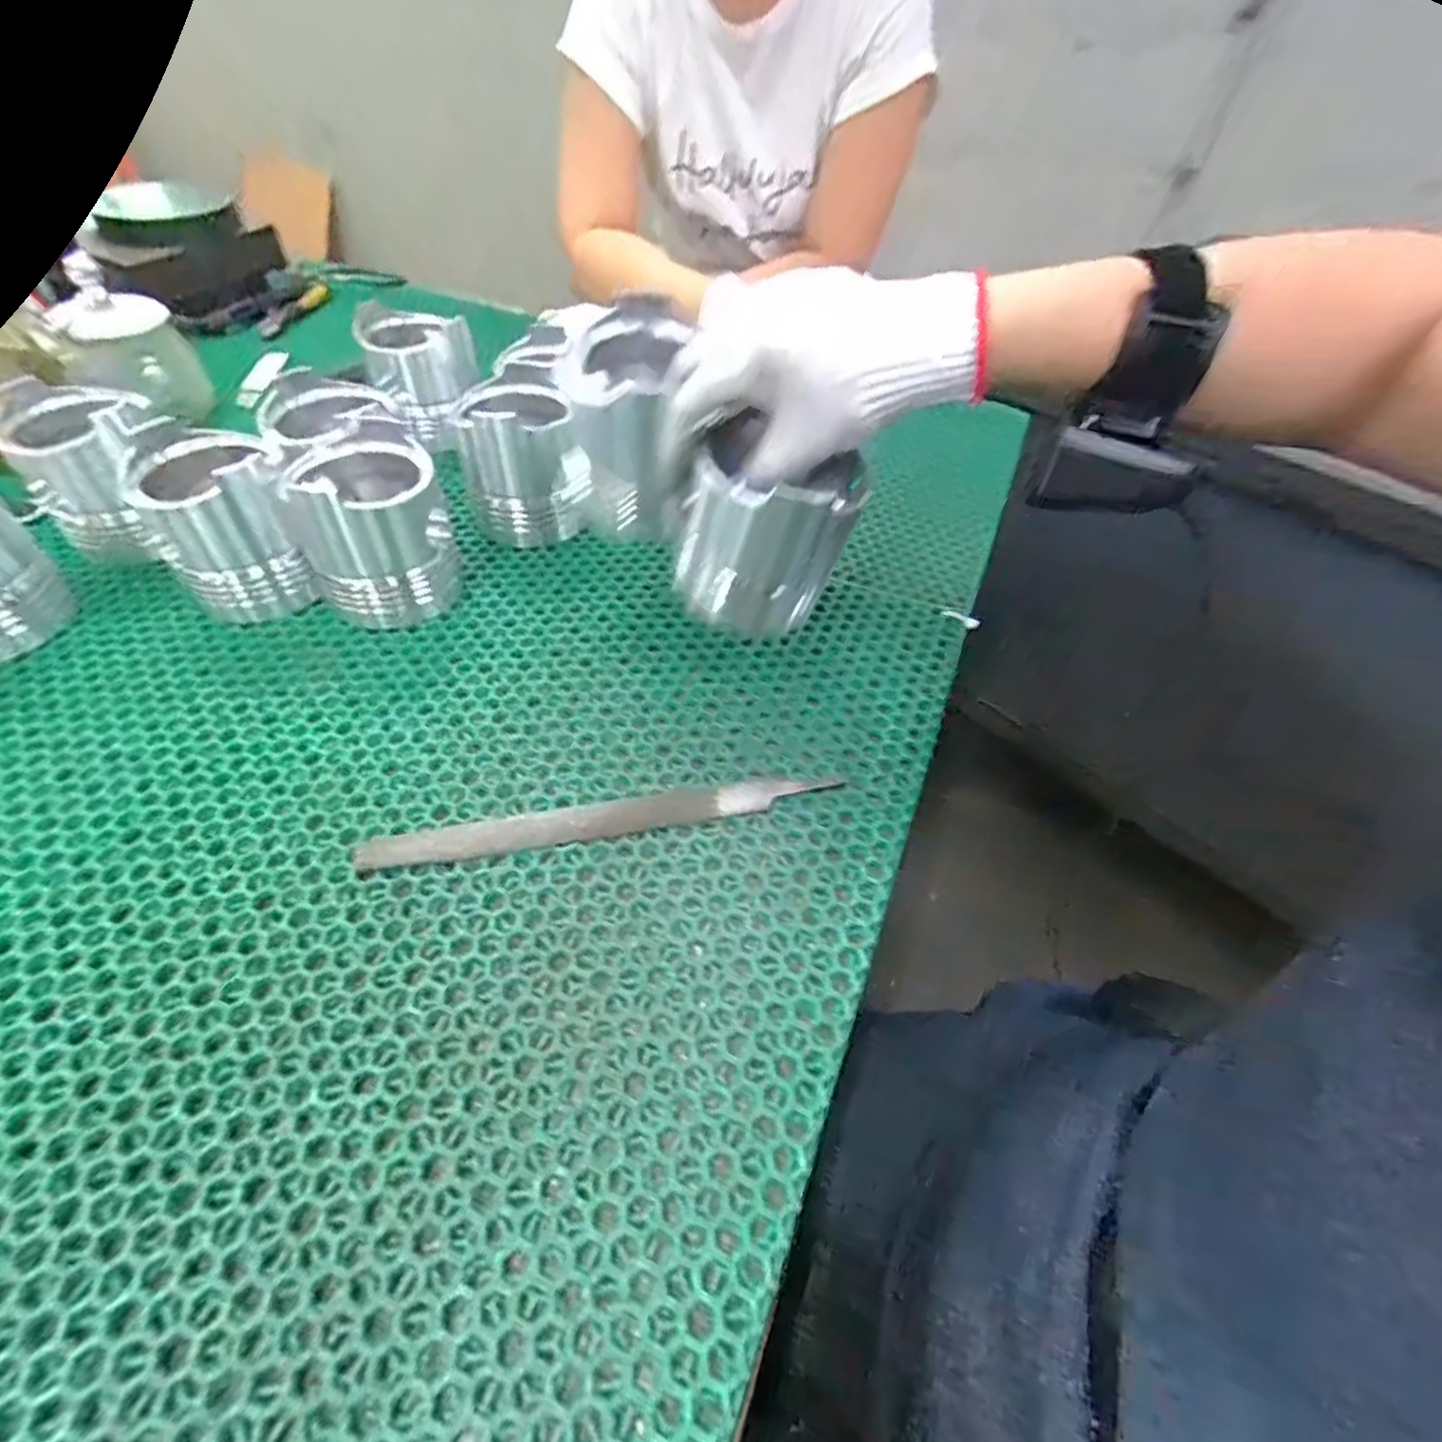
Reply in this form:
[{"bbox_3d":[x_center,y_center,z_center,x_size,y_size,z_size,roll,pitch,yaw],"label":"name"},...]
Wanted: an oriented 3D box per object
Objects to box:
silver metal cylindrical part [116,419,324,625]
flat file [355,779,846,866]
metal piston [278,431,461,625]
[{"bbox_3d":[-0.302,-0.123,0.430,0.077,0.091,0.070,-16,52,-17],"label":"silver metal cylindrical part"},{"bbox_3d":[-0.054,0.049,0.348,0.231,0.007,0.018,-8,50,-11],"label":"flat file"},{"bbox_3d":[-0.217,-0.121,0.440,0.082,0.089,0.082,-17,53,-18],"label":"metal piston"}]

